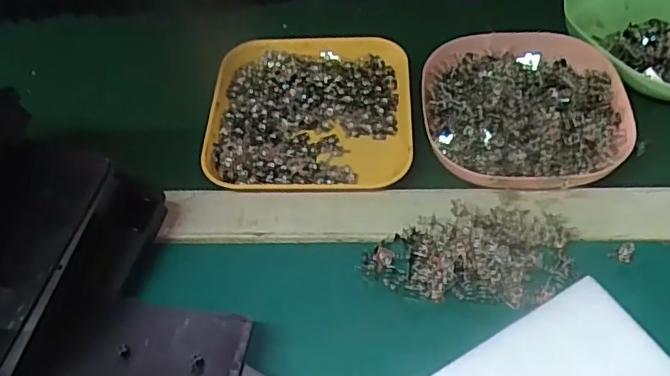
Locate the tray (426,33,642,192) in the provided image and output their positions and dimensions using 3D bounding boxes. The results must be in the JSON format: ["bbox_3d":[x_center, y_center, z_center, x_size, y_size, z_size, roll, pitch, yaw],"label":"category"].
[{"bbox_3d":[0.133,-0.061,0.412,0.135,0.027,0.147,0,54,4],"label":"tray"}]

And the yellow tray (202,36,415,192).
[{"bbox_3d":[-0.018,-0.060,0.441,0.146,0.015,0.149,-1,54,4],"label":"yellow tray"}]

